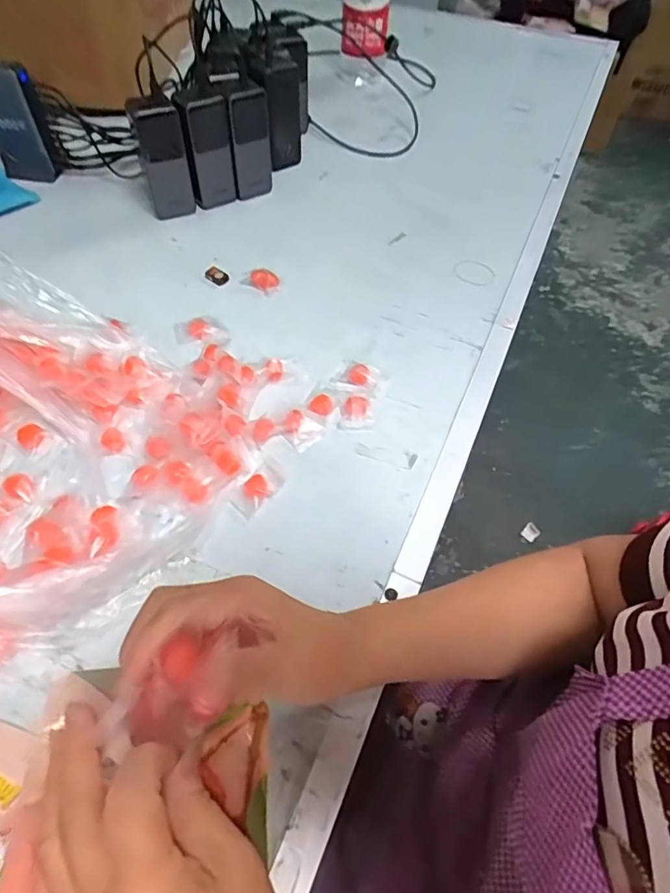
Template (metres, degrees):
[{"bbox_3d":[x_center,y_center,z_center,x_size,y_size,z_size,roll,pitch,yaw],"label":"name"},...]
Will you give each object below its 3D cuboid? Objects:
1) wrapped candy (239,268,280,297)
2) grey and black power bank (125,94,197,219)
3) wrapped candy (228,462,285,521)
[{"bbox_3d":[-0.085,-0.194,0.607,0.045,0.016,0.026,31,57,19],"label":"wrapped candy"},{"bbox_3d":[-0.215,-0.359,0.651,0.056,0.136,0.036,-12,54,-12],"label":"grey and black power bank"},{"bbox_3d":[-0.067,0.034,0.440,0.029,0.013,0.047,35,59,22],"label":"wrapped candy"}]

